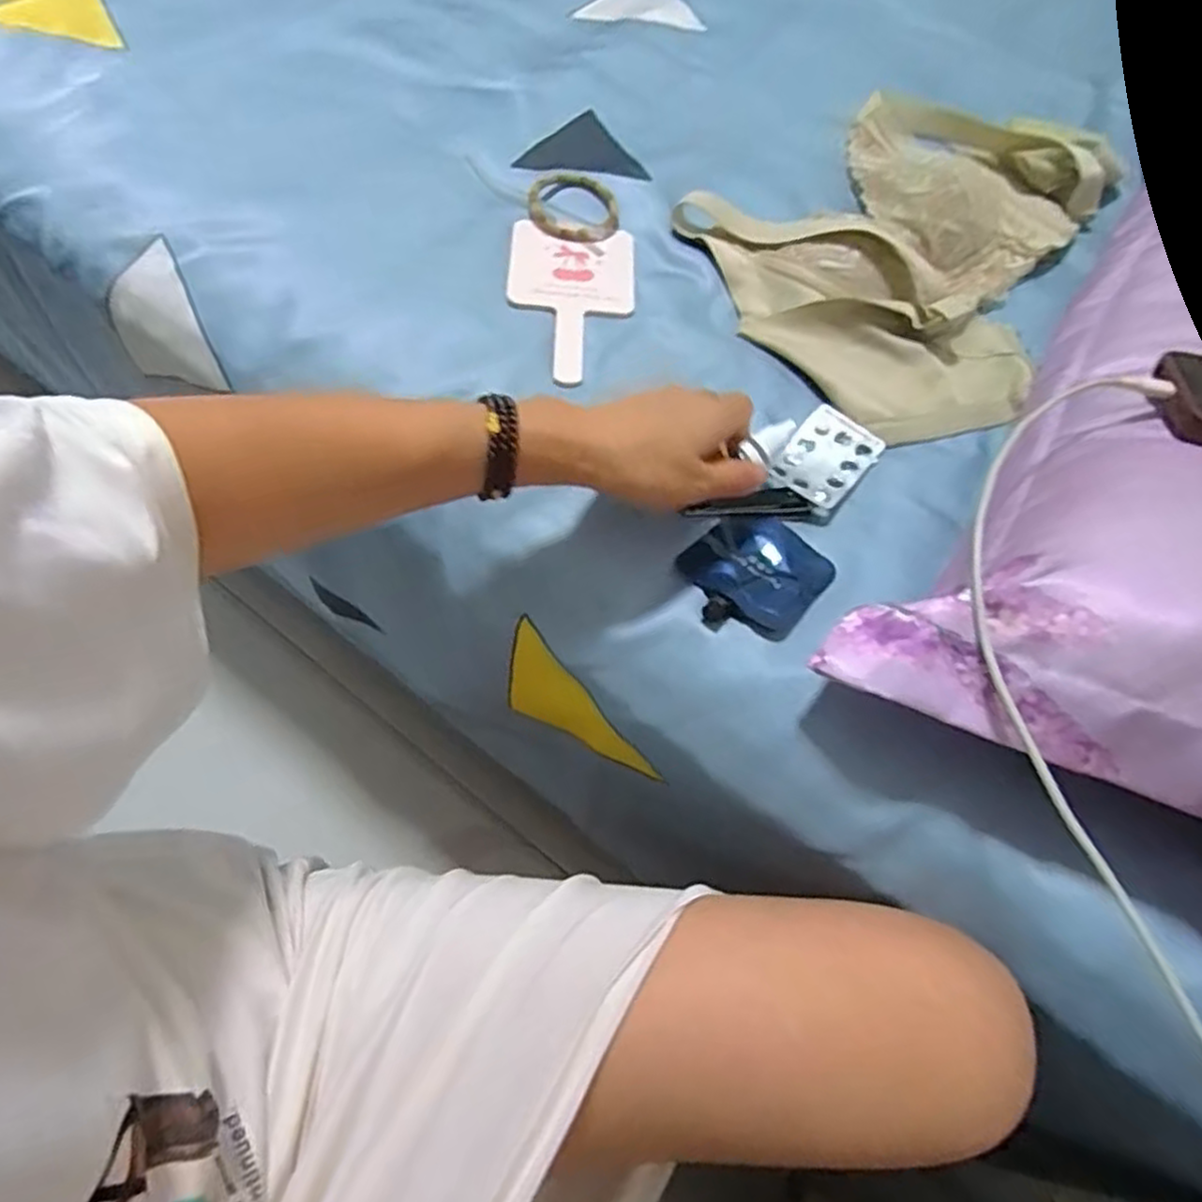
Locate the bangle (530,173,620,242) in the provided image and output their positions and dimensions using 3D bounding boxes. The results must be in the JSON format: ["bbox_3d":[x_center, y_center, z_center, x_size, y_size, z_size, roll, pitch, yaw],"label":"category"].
[{"bbox_3d":[-0.023,-0.294,0.551,0.063,0.013,0.074,-19,67,-15],"label":"bangle"}]

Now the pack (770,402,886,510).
[{"bbox_3d":[0.141,-0.090,0.469,0.048,0.010,0.076,37,66,15],"label":"pack"}]

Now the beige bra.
[{"bbox_3d":[0.246,-0.276,0.552,0.340,0.043,0.256,-38,73,-21],"label":"beige bra"}]

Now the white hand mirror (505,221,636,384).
[{"bbox_3d":[-0.021,-0.207,0.511,0.087,0.006,0.147,2,63,-5],"label":"white hand mirror"}]

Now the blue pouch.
[{"bbox_3d":[0.088,-0.017,0.425,0.085,0.012,0.074,-39,73,-22],"label":"blue pouch"}]

